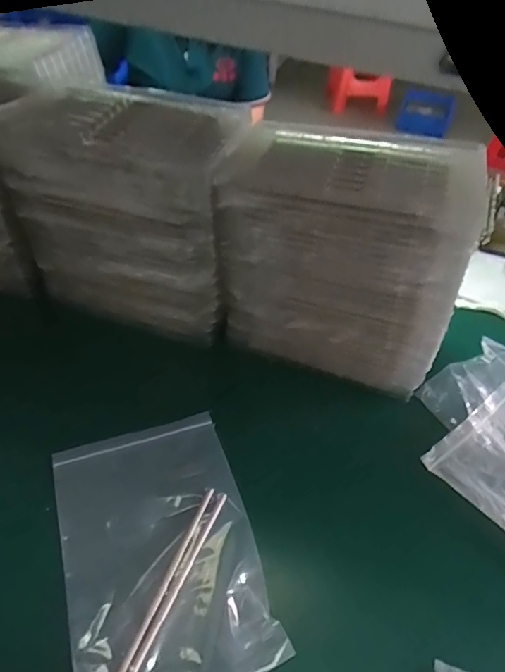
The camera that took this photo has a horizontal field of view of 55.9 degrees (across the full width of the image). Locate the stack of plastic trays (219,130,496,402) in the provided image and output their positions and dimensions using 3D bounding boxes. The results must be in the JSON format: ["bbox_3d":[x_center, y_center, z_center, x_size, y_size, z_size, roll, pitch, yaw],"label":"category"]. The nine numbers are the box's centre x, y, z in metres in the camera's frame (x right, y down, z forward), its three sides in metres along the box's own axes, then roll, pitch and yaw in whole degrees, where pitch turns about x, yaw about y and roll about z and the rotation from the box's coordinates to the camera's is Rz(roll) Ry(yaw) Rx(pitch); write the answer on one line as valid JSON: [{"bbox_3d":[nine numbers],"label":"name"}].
[{"bbox_3d":[0.111,-0.098,0.633,0.292,0.281,0.148,15,49,8],"label":"stack of plastic trays"}]

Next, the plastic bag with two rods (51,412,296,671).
[{"bbox_3d":[-0.102,0.236,0.530,0.200,0.016,0.295,-13,51,-16],"label":"plastic bag with two rods"}]

